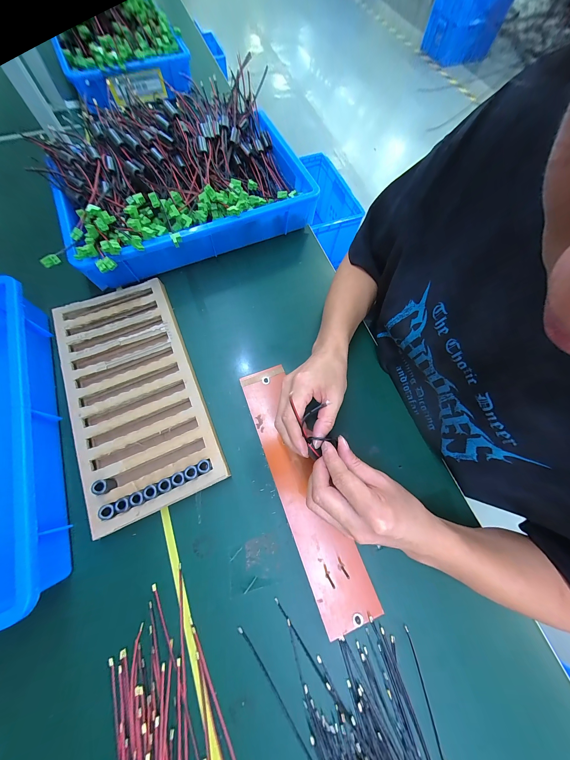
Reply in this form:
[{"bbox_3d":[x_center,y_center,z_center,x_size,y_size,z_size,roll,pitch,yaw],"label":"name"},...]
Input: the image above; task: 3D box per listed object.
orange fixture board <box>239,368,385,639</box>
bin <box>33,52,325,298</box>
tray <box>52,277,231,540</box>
[{"bbox_3d":[0.022,0.139,0.343,0.070,0.013,0.338,-20,71,-9],"label":"orange fixture board"},{"bbox_3d":[-0.184,-0.364,0.462,0.416,0.141,0.294,-24,72,-10],"label":"bin"},{"bbox_3d":[-0.228,0.013,0.376,0.177,0.036,0.350,-22,72,-10],"label":"tray"}]

